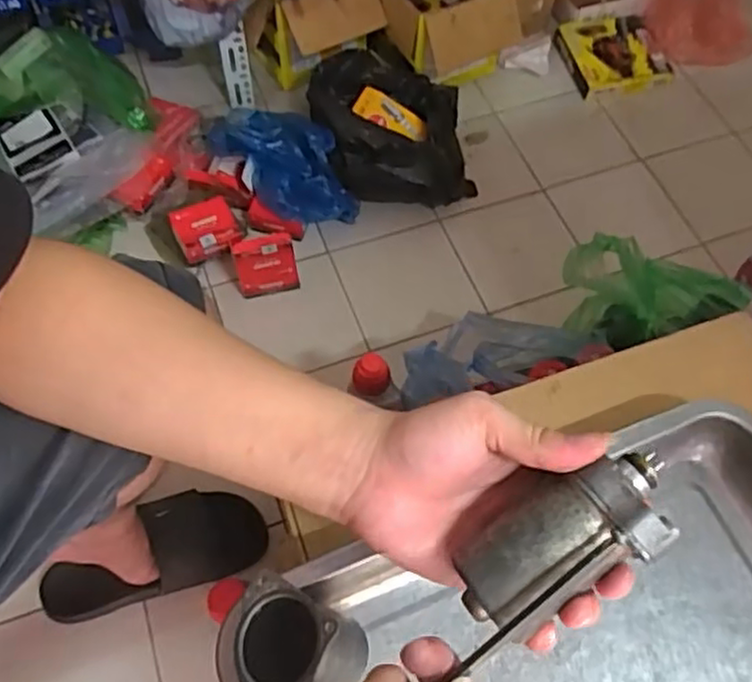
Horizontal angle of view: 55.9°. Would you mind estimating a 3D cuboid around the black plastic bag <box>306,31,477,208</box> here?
[{"bbox_3d":[0.024,-0.363,1.224,0.258,0.132,0.329,-11,61,-7],"label":"black plastic bag"}]

